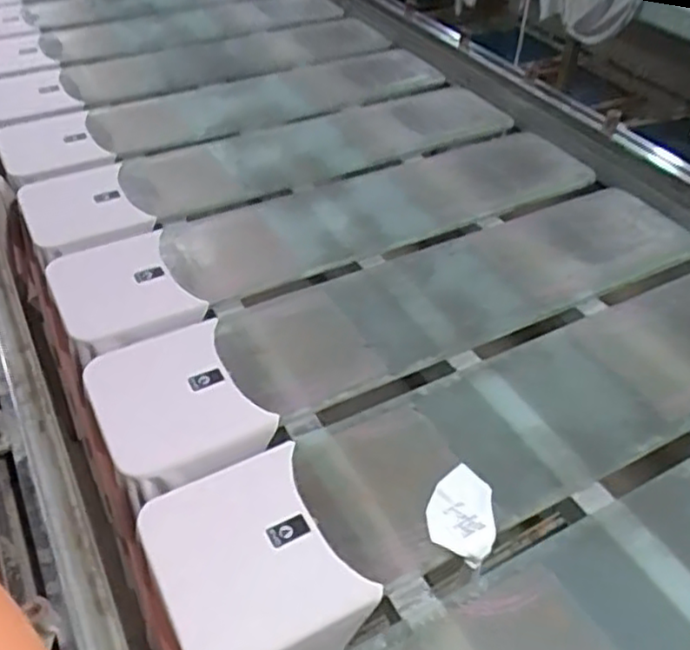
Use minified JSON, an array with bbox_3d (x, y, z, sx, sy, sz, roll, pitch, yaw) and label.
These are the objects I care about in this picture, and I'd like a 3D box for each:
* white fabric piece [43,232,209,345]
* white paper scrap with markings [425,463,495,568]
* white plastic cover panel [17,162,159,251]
[{"bbox_3d":[-0.306,-0.052,0.952,0.176,0.020,0.193,-13,45,-18],"label":"white fabric piece"},{"bbox_3d":[0.120,0.188,0.705,0.067,0.009,0.101,14,44,11],"label":"white paper scrap with markings"},{"bbox_3d":[-0.415,-0.187,1.092,0.163,0.013,0.204,-21,48,-24],"label":"white plastic cover panel"}]

